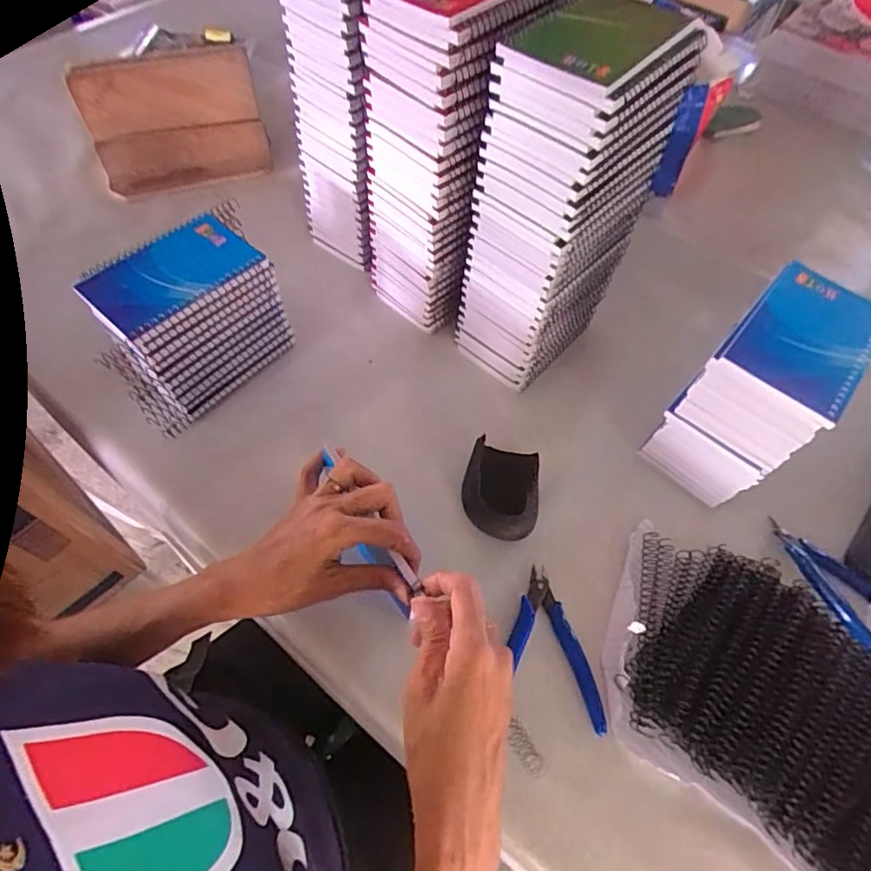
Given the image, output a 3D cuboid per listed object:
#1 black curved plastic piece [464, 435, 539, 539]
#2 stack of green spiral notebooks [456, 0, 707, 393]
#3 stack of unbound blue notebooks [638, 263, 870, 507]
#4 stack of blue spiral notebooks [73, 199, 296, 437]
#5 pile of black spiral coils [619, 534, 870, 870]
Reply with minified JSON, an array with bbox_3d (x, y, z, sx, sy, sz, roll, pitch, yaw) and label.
[{"bbox_3d":[0.057,0.048,0.485,0.062,0.029,0.085,10,60,4],"label":"black curved plastic piece"},{"bbox_3d":[0.101,-0.180,0.467,0.094,0.276,0.136,40,66,19],"label":"stack of green spiral notebooks"},{"bbox_3d":[0.261,-0.031,0.462,0.083,0.168,0.126,37,65,18],"label":"stack of unbound blue notebooks"},{"bbox_3d":[-0.217,-0.104,0.504,0.091,0.136,0.170,37,65,17],"label":"stack of blue spiral notebooks"},{"bbox_3d":[0.266,0.195,0.391,0.287,0.055,0.169,37,65,18],"label":"pile of black spiral coils"}]

